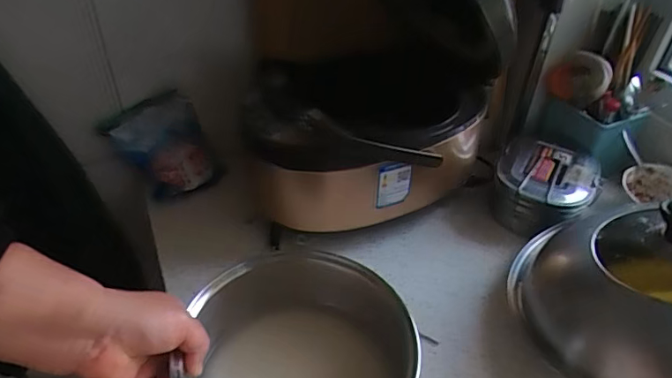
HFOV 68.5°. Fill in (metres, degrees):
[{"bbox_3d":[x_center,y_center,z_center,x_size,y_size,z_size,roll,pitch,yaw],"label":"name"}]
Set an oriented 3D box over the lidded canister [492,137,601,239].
[{"bbox_3d":[0.291,0.007,0.702,0.130,0.075,0.165,19,42,21],"label":"lidded canister"}]

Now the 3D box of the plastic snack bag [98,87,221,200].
[{"bbox_3d":[-0.242,-0.055,0.706,0.116,0.144,0.020,-28,23,-14],"label":"plastic snack bag"}]

